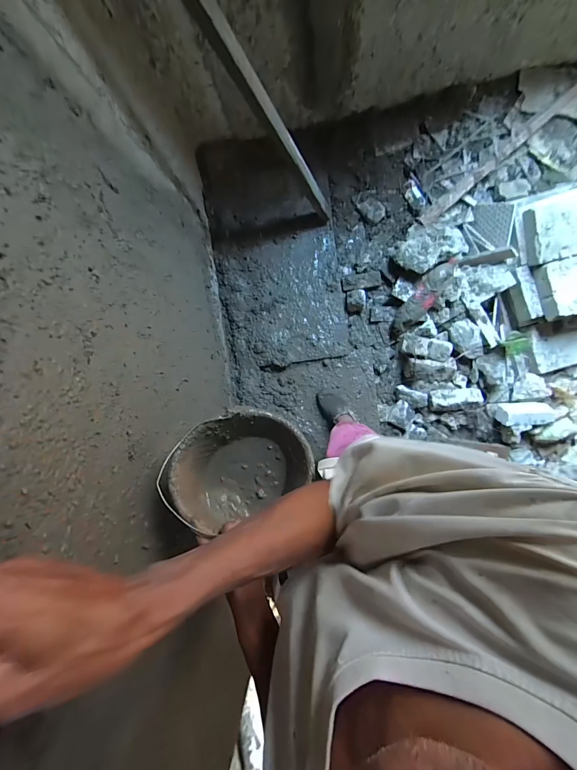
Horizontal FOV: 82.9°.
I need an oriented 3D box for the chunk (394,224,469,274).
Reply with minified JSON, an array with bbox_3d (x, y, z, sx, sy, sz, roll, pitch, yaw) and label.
[{"bbox_3d":[0.570,-0.564,1.313,0.300,0.101,0.186,-24,93,7],"label":"chunk"}]

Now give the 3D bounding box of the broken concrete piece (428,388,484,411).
[{"bbox_3d":[0.713,0.066,1.394,0.209,0.056,0.092,-3,96,5],"label":"broken concrete piece"}]

